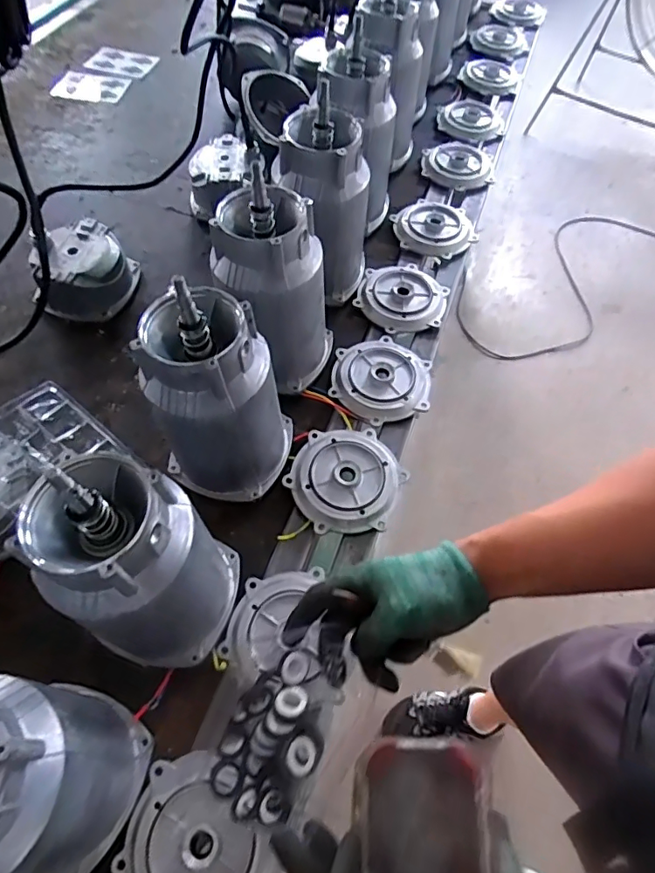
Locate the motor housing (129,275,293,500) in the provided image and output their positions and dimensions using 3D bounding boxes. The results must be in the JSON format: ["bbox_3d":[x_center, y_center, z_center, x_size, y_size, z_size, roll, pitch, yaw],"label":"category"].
[{"bbox_3d":[-0.104,-0.037,0.518,0.108,0.225,0.123,20,61,10],"label":"motor housing"}]

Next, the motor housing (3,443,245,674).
[{"bbox_3d":[-0.149,0.106,0.428,0.112,0.218,0.130,17,60,8],"label":"motor housing"}]

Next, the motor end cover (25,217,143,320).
[{"bbox_3d":[-0.334,-0.228,0.720,0.119,0.078,0.128,-7,60,-6],"label":"motor end cover"}]

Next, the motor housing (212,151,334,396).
[{"bbox_3d":[-0.055,-0.164,0.590,0.113,0.230,0.124,1,60,-2],"label":"motor housing"}]

